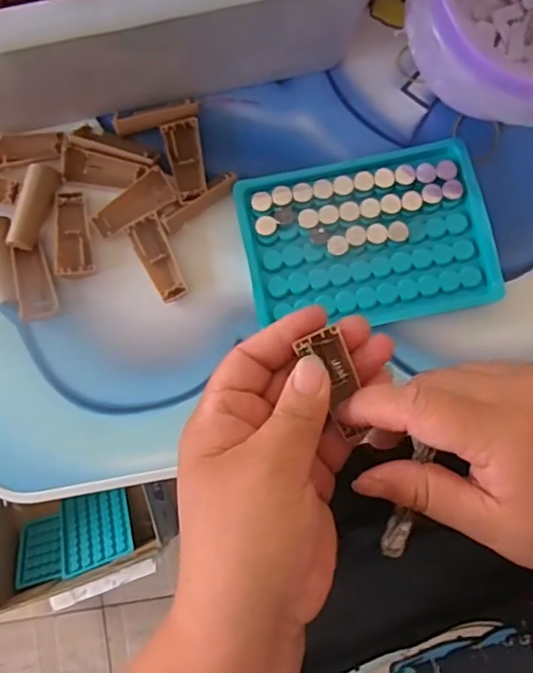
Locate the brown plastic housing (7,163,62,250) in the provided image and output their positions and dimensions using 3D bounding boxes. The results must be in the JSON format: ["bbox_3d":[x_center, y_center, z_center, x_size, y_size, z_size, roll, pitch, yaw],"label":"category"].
[{"bbox_3d":[-0.134,-0.075,0.346,0.017,0.008,0.051,13,84,4],"label":"brown plastic housing"}]

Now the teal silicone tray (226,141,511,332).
[{"bbox_3d":[0.055,-0.054,0.336,0.133,0.015,0.093,-10,83,1],"label":"teal silicone tray"}]

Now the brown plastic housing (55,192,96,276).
[{"bbox_3d":[-0.111,-0.059,0.347,0.022,0.005,0.050,-8,83,1],"label":"brown plastic housing"}]

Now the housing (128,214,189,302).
[{"bbox_3d":[-0.061,-0.044,0.343,0.018,0.012,0.047,-27,83,-1],"label":"housing"}]

